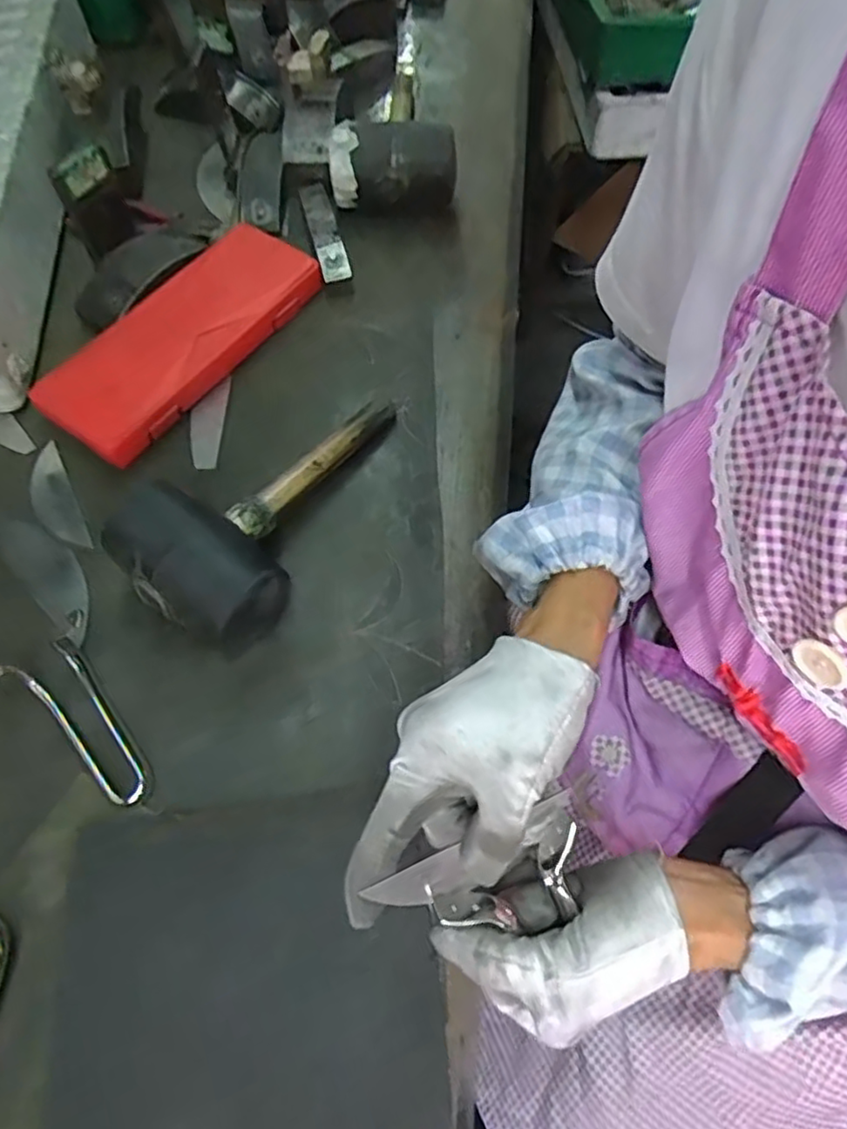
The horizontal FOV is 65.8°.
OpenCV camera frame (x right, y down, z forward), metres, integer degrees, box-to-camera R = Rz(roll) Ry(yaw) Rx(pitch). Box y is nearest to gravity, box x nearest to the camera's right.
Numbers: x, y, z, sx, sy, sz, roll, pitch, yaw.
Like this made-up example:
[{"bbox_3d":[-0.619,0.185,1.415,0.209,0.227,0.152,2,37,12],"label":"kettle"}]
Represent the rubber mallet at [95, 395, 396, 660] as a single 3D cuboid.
[{"bbox_3d":[-0.107,-0.053,0.466,0.112,0.073,0.225,30,67,15],"label":"rubber mallet"}]

